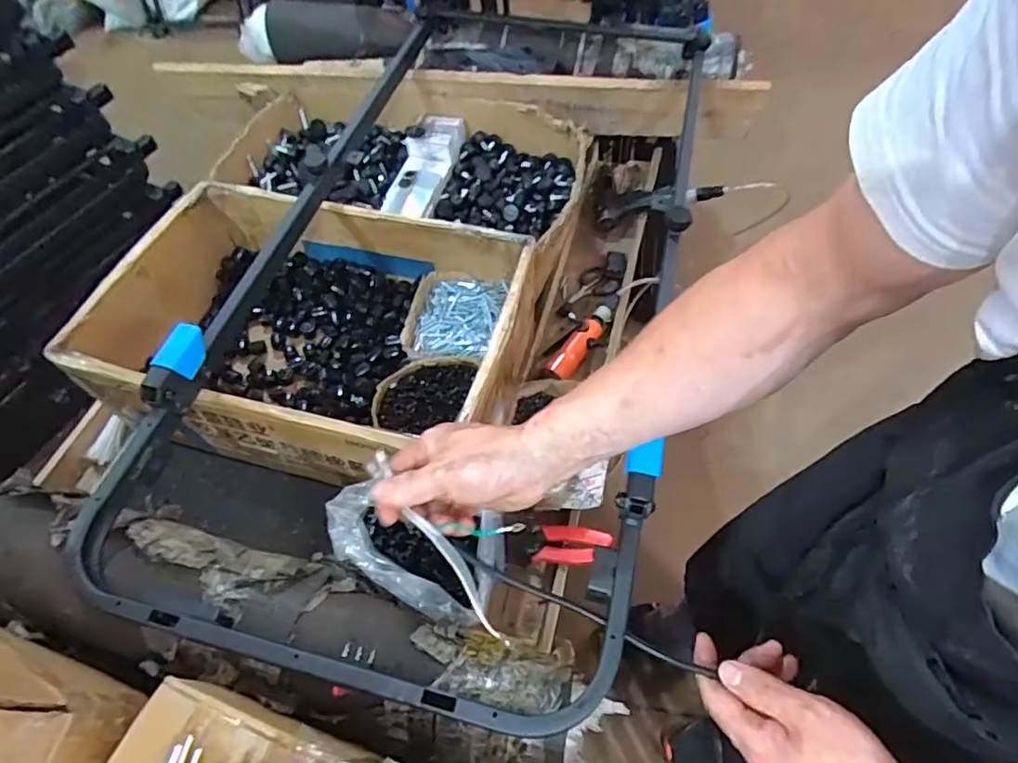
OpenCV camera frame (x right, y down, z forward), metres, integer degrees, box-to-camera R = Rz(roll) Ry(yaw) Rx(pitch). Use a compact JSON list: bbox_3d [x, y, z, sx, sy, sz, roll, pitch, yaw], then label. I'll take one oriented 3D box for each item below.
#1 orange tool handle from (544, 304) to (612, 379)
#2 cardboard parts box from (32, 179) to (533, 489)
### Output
[{"bbox_3d":[0.114,-0.060,0.901,0.048,0.032,0.155,32,64,21],"label":"orange tool handle"},{"bbox_3d":[-0.259,-0.065,0.786,0.520,0.171,0.350,13,58,11],"label":"cardboard parts box"}]

